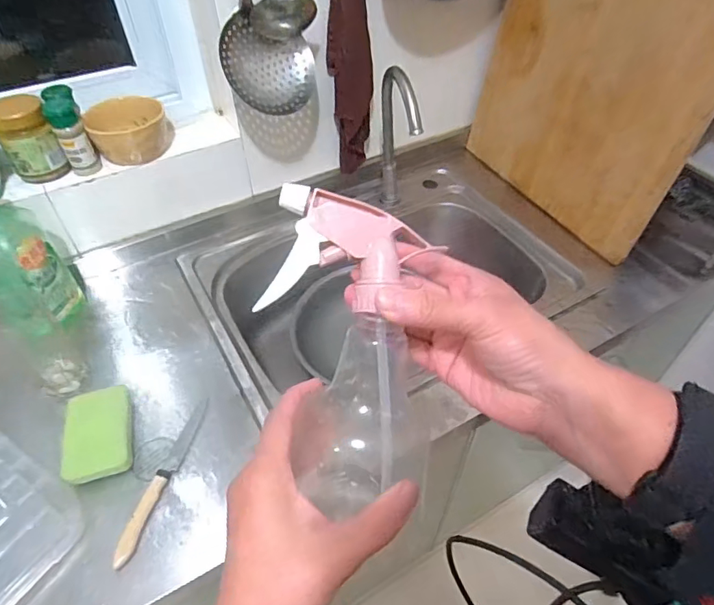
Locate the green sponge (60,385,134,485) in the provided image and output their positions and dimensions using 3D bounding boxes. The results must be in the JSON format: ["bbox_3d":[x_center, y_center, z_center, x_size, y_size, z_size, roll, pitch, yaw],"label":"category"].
[{"bbox_3d":[-0.319,0.159,0.615,0.075,0.034,0.118,-11,49,-12],"label":"green sponge"}]

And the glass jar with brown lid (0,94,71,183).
[{"bbox_3d":[-0.468,-0.233,0.716,0.071,0.100,0.066,-24,53,-22],"label":"glass jar with brown lid"}]

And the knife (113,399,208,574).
[{"bbox_3d":[-0.226,0.202,0.590,0.018,0.015,0.204,12,48,9],"label":"knife"}]

